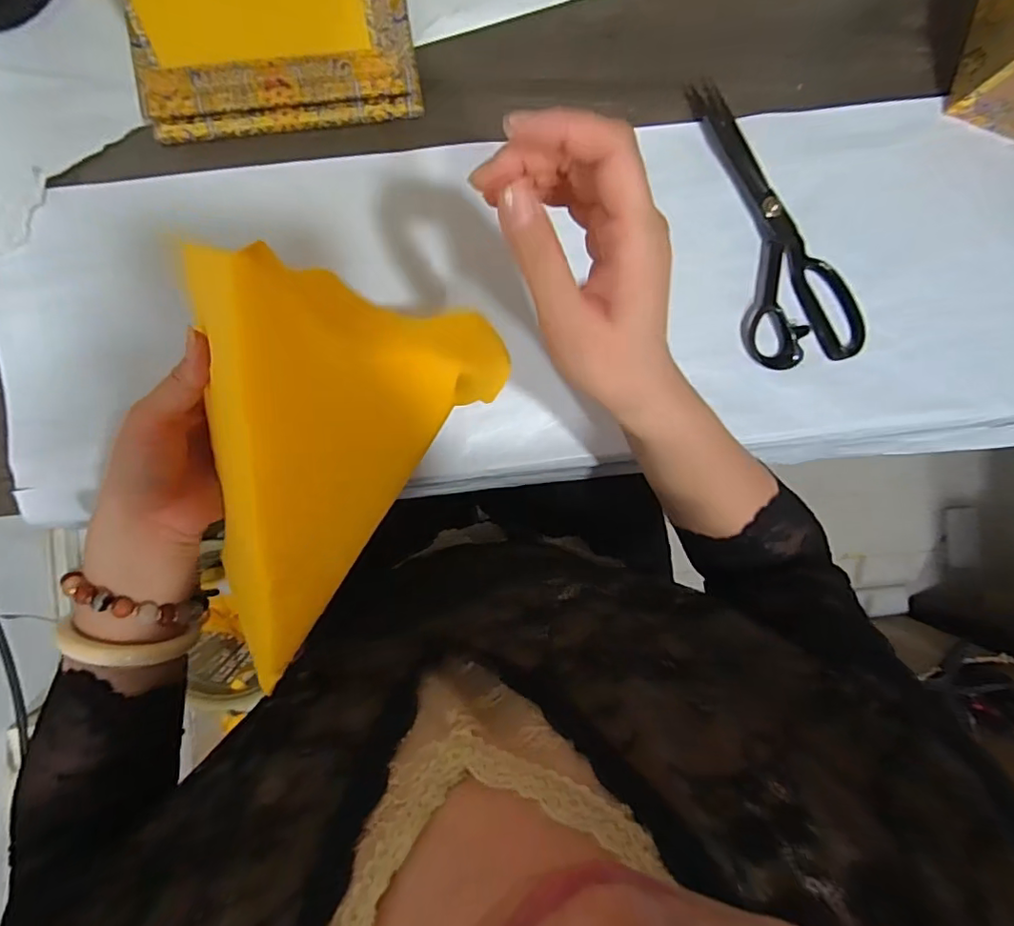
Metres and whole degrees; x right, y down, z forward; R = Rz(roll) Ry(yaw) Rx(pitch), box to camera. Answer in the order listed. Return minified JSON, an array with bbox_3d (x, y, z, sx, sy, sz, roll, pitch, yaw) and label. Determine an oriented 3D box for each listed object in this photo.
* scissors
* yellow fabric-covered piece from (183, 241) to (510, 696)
[{"bbox_3d":[0.223,-0.196,0.450,0.096,0.019,0.232,-12,92,-4],"label":"scissors"},{"bbox_3d":[-0.060,0.008,0.262,0.115,0.111,0.169,1,91,-4],"label":"yellow fabric-covered piece"}]

